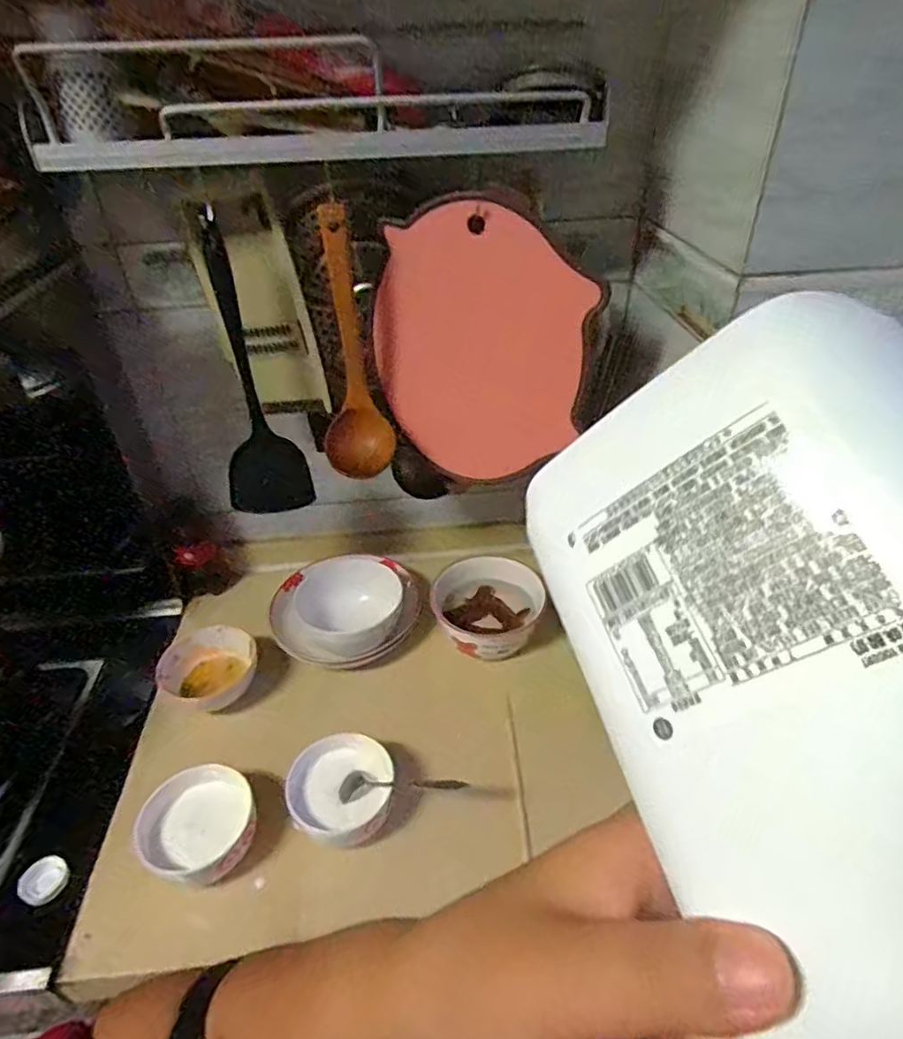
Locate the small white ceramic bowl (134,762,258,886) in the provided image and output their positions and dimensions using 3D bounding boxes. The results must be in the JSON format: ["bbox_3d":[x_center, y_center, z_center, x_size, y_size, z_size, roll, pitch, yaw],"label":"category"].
[{"bbox_3d":[-0.248,0.300,0.606,0.102,0.050,0.102,-2,37,1],"label":"small white ceramic bowl"}]

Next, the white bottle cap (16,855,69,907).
[{"bbox_3d":[-0.391,0.347,0.591,0.033,0.027,0.041,14,40,20],"label":"white bottle cap"}]

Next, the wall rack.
[{"bbox_3d":[-0.121,-0.384,0.566,0.496,0.091,0.172,-8,38,-7],"label":"wall rack"}]

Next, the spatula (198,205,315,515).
[{"bbox_3d":[-0.231,-0.145,0.695,0.095,0.339,0.052,-13,39,-14],"label":"spatula"}]

